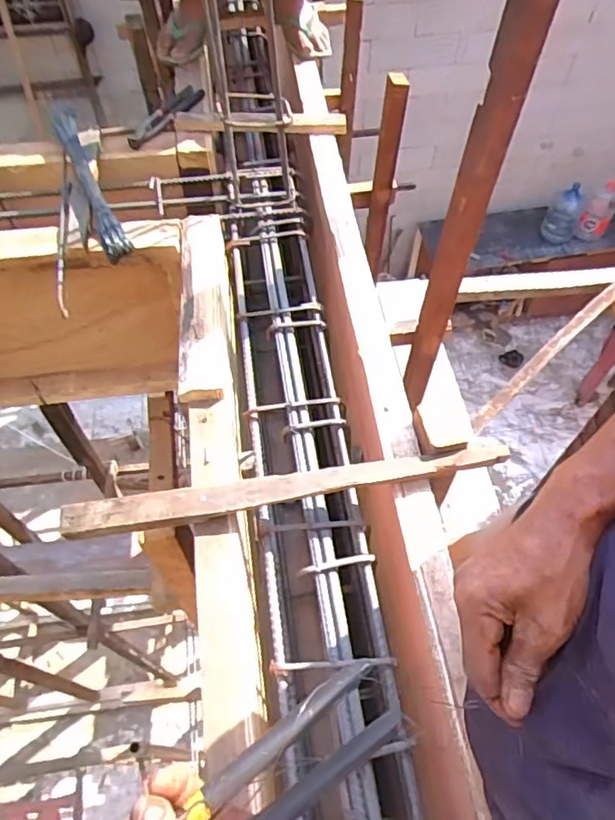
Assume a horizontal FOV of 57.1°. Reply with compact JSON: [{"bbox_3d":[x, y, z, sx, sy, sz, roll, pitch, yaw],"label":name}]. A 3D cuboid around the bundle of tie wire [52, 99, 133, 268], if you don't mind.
[{"bbox_3d":[-0.370,-0.390,0.952,0.042,0.062,0.392,-22,60,-13],"label":"bundle of tie wire"}]

